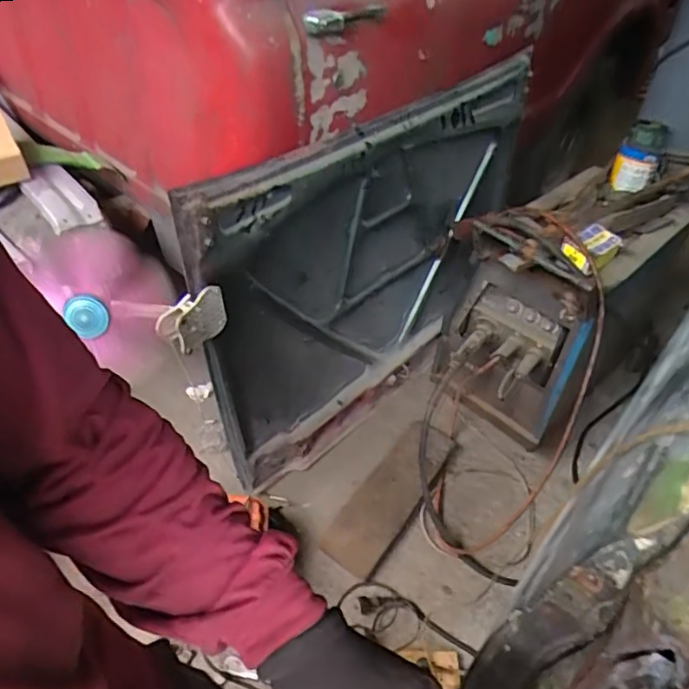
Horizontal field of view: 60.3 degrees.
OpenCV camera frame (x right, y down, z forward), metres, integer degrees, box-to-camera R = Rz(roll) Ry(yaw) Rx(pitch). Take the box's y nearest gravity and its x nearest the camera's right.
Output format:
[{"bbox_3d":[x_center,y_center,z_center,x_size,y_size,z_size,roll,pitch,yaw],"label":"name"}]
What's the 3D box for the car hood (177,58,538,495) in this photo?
[{"bbox_3d":[0.090,-0.174,1.557,1.045,0.829,0.169,-30,53,-30],"label":"car hood"}]

